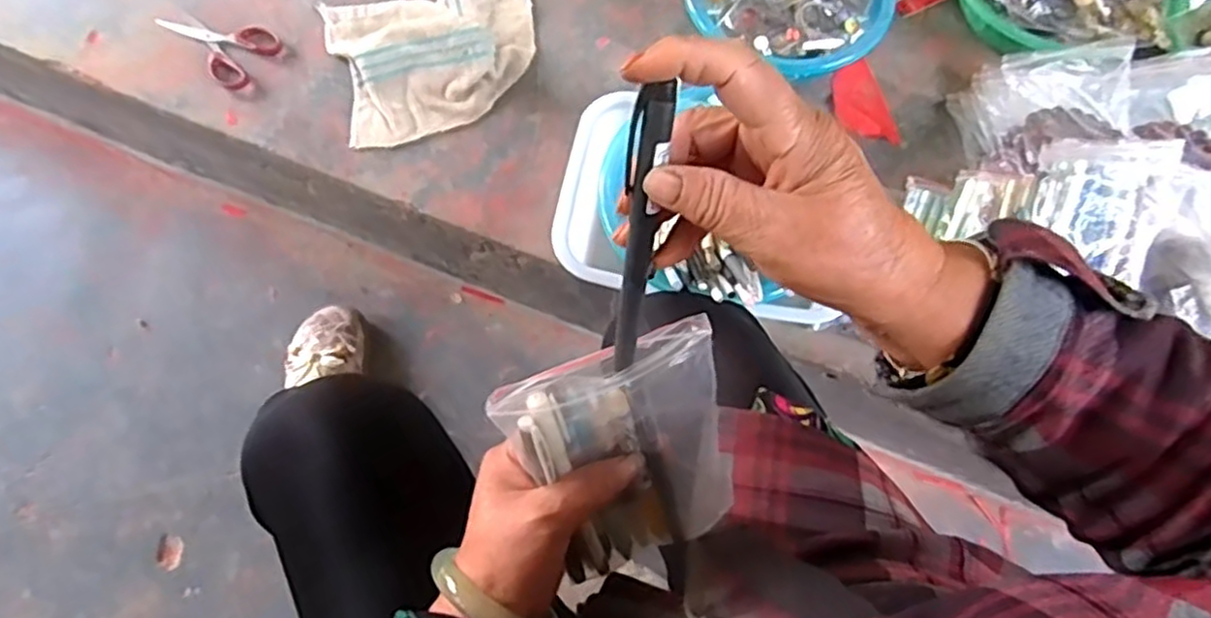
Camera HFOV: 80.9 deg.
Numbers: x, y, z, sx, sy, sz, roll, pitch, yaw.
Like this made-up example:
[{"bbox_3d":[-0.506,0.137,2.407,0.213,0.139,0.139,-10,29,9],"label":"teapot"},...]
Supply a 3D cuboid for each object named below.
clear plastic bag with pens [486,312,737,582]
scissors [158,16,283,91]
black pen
[{"bbox_3d":[0.016,0.084,0.384,0.107,0.158,0.015,-22,38,-6],"label":"clear plastic bag with pens"},{"bbox_3d":[-0.445,-0.317,0.826,0.140,0.007,0.084,40,73,12],"label":"scissors"},{"bbox_3d":[0.014,-0.028,0.301,0.016,0.134,0.007,5,37,0],"label":"black pen"}]

